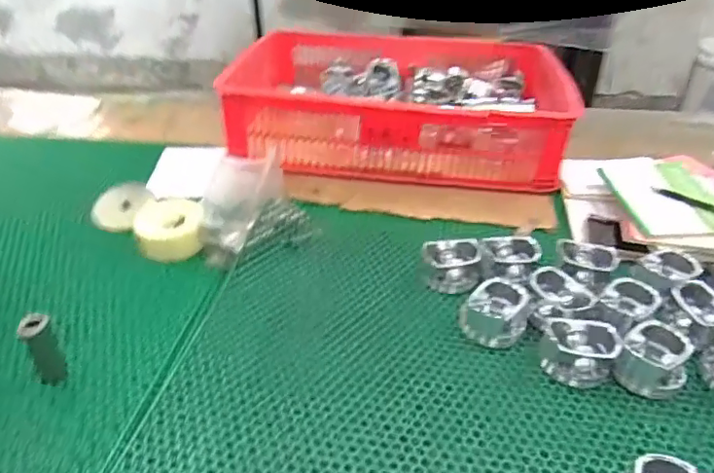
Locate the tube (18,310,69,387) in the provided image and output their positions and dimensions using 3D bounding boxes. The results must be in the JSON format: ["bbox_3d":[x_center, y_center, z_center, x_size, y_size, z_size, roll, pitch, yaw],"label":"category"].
[{"bbox_3d":[-0.330,0.122,0.574,0.029,0.083,0.030,-26,42,-34],"label":"tube"}]

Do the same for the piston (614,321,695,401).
[{"bbox_3d":[0.322,0.135,0.586,0.063,0.058,0.067,1,34,0],"label":"piston"}]

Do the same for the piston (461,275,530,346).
[{"bbox_3d":[0.169,0.092,0.660,0.065,0.052,0.065,17,37,23],"label":"piston"}]

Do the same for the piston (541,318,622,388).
[{"bbox_3d":[0.246,0.128,0.605,0.077,0.051,0.065,19,38,25],"label":"piston"}]

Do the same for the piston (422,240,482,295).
[{"bbox_3d":[0.128,0.037,0.734,0.071,0.048,0.071,0,33,0],"label":"piston"}]

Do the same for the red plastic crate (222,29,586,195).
[{"bbox_3d":[0.079,-0.269,1.088,0.623,0.151,0.465,3,34,3],"label":"red plastic crate"}]

